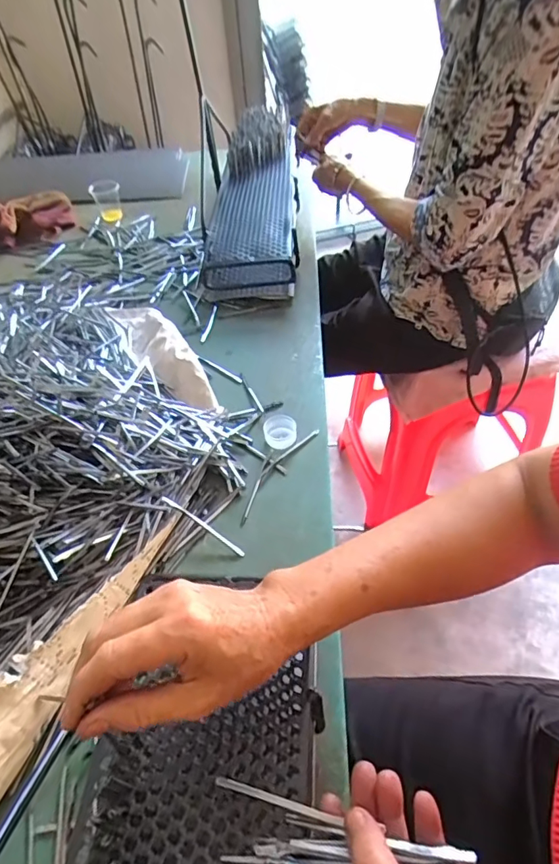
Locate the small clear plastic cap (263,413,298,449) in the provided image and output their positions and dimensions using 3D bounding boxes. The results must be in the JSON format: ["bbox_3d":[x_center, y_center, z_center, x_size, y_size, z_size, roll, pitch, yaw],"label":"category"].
[{"bbox_3d":[0.001,-0.001,0.611,0.040,0.020,0.038,-3,47,3],"label":"small clear plastic cap"}]

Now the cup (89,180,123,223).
[{"bbox_3d":[-0.376,-0.510,1.084,0.062,0.063,0.066,-19,48,-11],"label":"cup"}]

